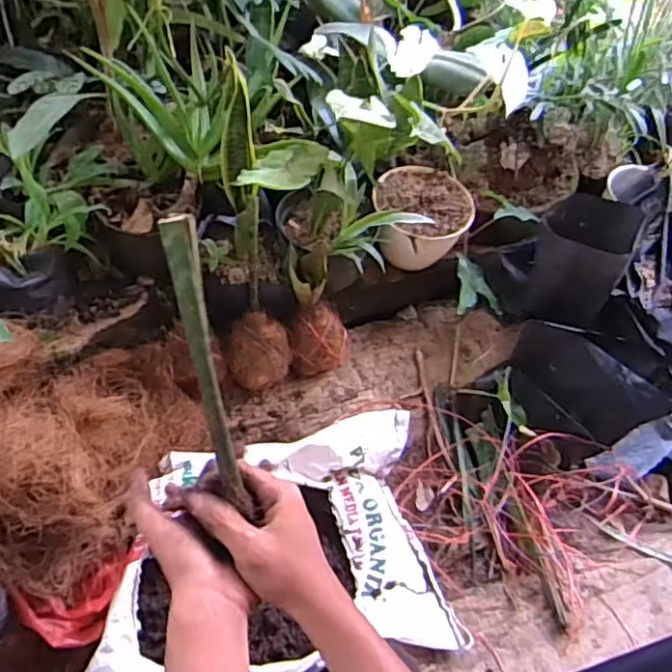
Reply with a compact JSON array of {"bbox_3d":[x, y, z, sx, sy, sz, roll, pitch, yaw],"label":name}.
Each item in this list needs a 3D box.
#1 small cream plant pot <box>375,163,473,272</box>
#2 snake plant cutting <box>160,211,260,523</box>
[{"bbox_3d":[0.127,-0.181,0.974,0.145,0.083,0.149,3,51,-3],"label":"small cream plant pot"},{"bbox_3d":[-0.091,0.026,0.463,0.020,0.221,0.012,-14,18,-16],"label":"snake plant cutting"}]

